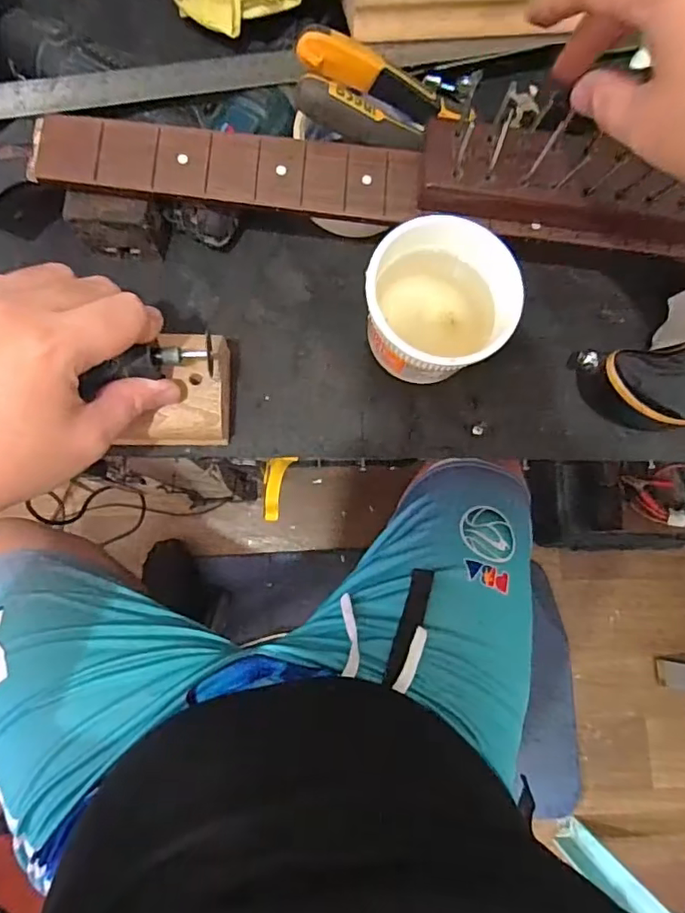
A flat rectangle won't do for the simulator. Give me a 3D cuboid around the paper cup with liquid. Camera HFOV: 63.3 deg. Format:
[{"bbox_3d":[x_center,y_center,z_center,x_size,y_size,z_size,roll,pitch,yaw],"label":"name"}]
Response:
[{"bbox_3d":[0.059,-0.093,0.363,0.091,0.076,0.086,1,81,-5],"label":"paper cup with liquid"}]

